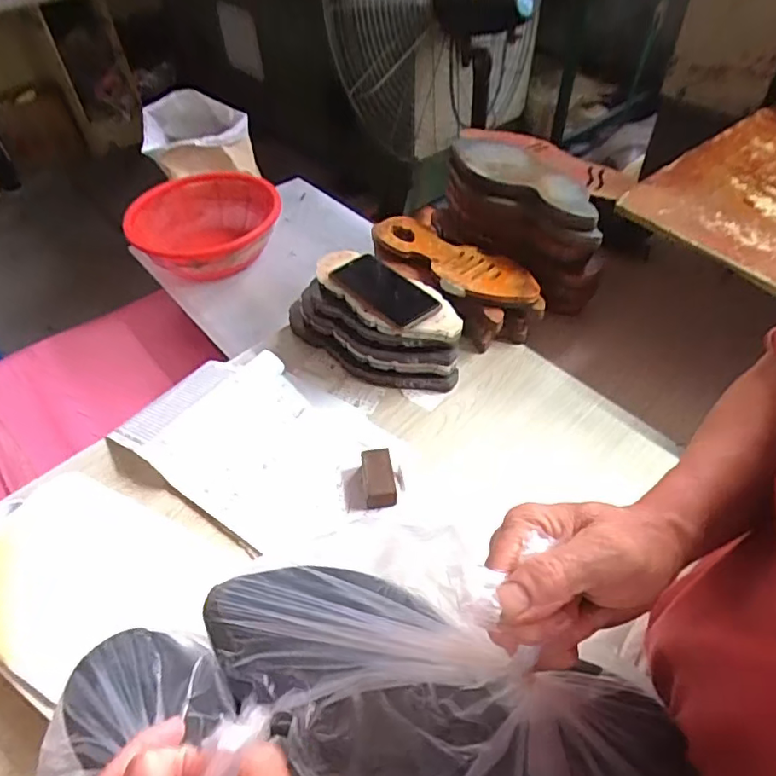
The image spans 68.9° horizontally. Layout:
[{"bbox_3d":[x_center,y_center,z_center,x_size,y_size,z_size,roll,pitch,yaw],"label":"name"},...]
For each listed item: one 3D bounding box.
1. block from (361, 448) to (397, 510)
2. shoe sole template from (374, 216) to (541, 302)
[{"bbox_3d":[-0.011,0.110,0.700,0.038,0.029,0.069,-7,49,-3],"label":"block"},{"bbox_3d":[0.093,-0.201,0.870,0.297,0.026,0.081,28,56,25],"label":"shoe sole template"}]

